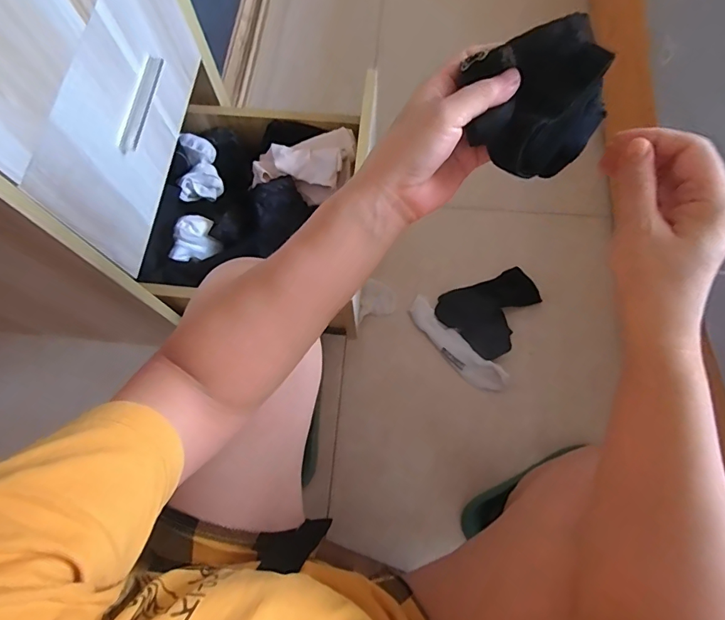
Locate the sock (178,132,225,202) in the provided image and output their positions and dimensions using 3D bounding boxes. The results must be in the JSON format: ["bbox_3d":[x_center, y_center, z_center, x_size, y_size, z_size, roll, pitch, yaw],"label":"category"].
[{"bbox_3d":[-0.265,-0.235,0.719,0.061,0.038,0.129,-9,71,-2],"label":"sock"}]

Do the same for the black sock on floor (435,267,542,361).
[{"bbox_3d":[0.238,-0.008,0.812,0.169,0.016,0.143,-43,75,-13],"label":"black sock on floor"}]

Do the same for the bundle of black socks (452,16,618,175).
[{"bbox_3d":[0.113,-0.140,0.287,0.080,0.057,0.084,0,71,1],"label":"bundle of black socks"}]

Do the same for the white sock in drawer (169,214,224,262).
[{"bbox_3d":[-0.247,-0.103,0.635,0.069,0.040,0.050,-19,72,-6],"label":"white sock in drawer"}]

